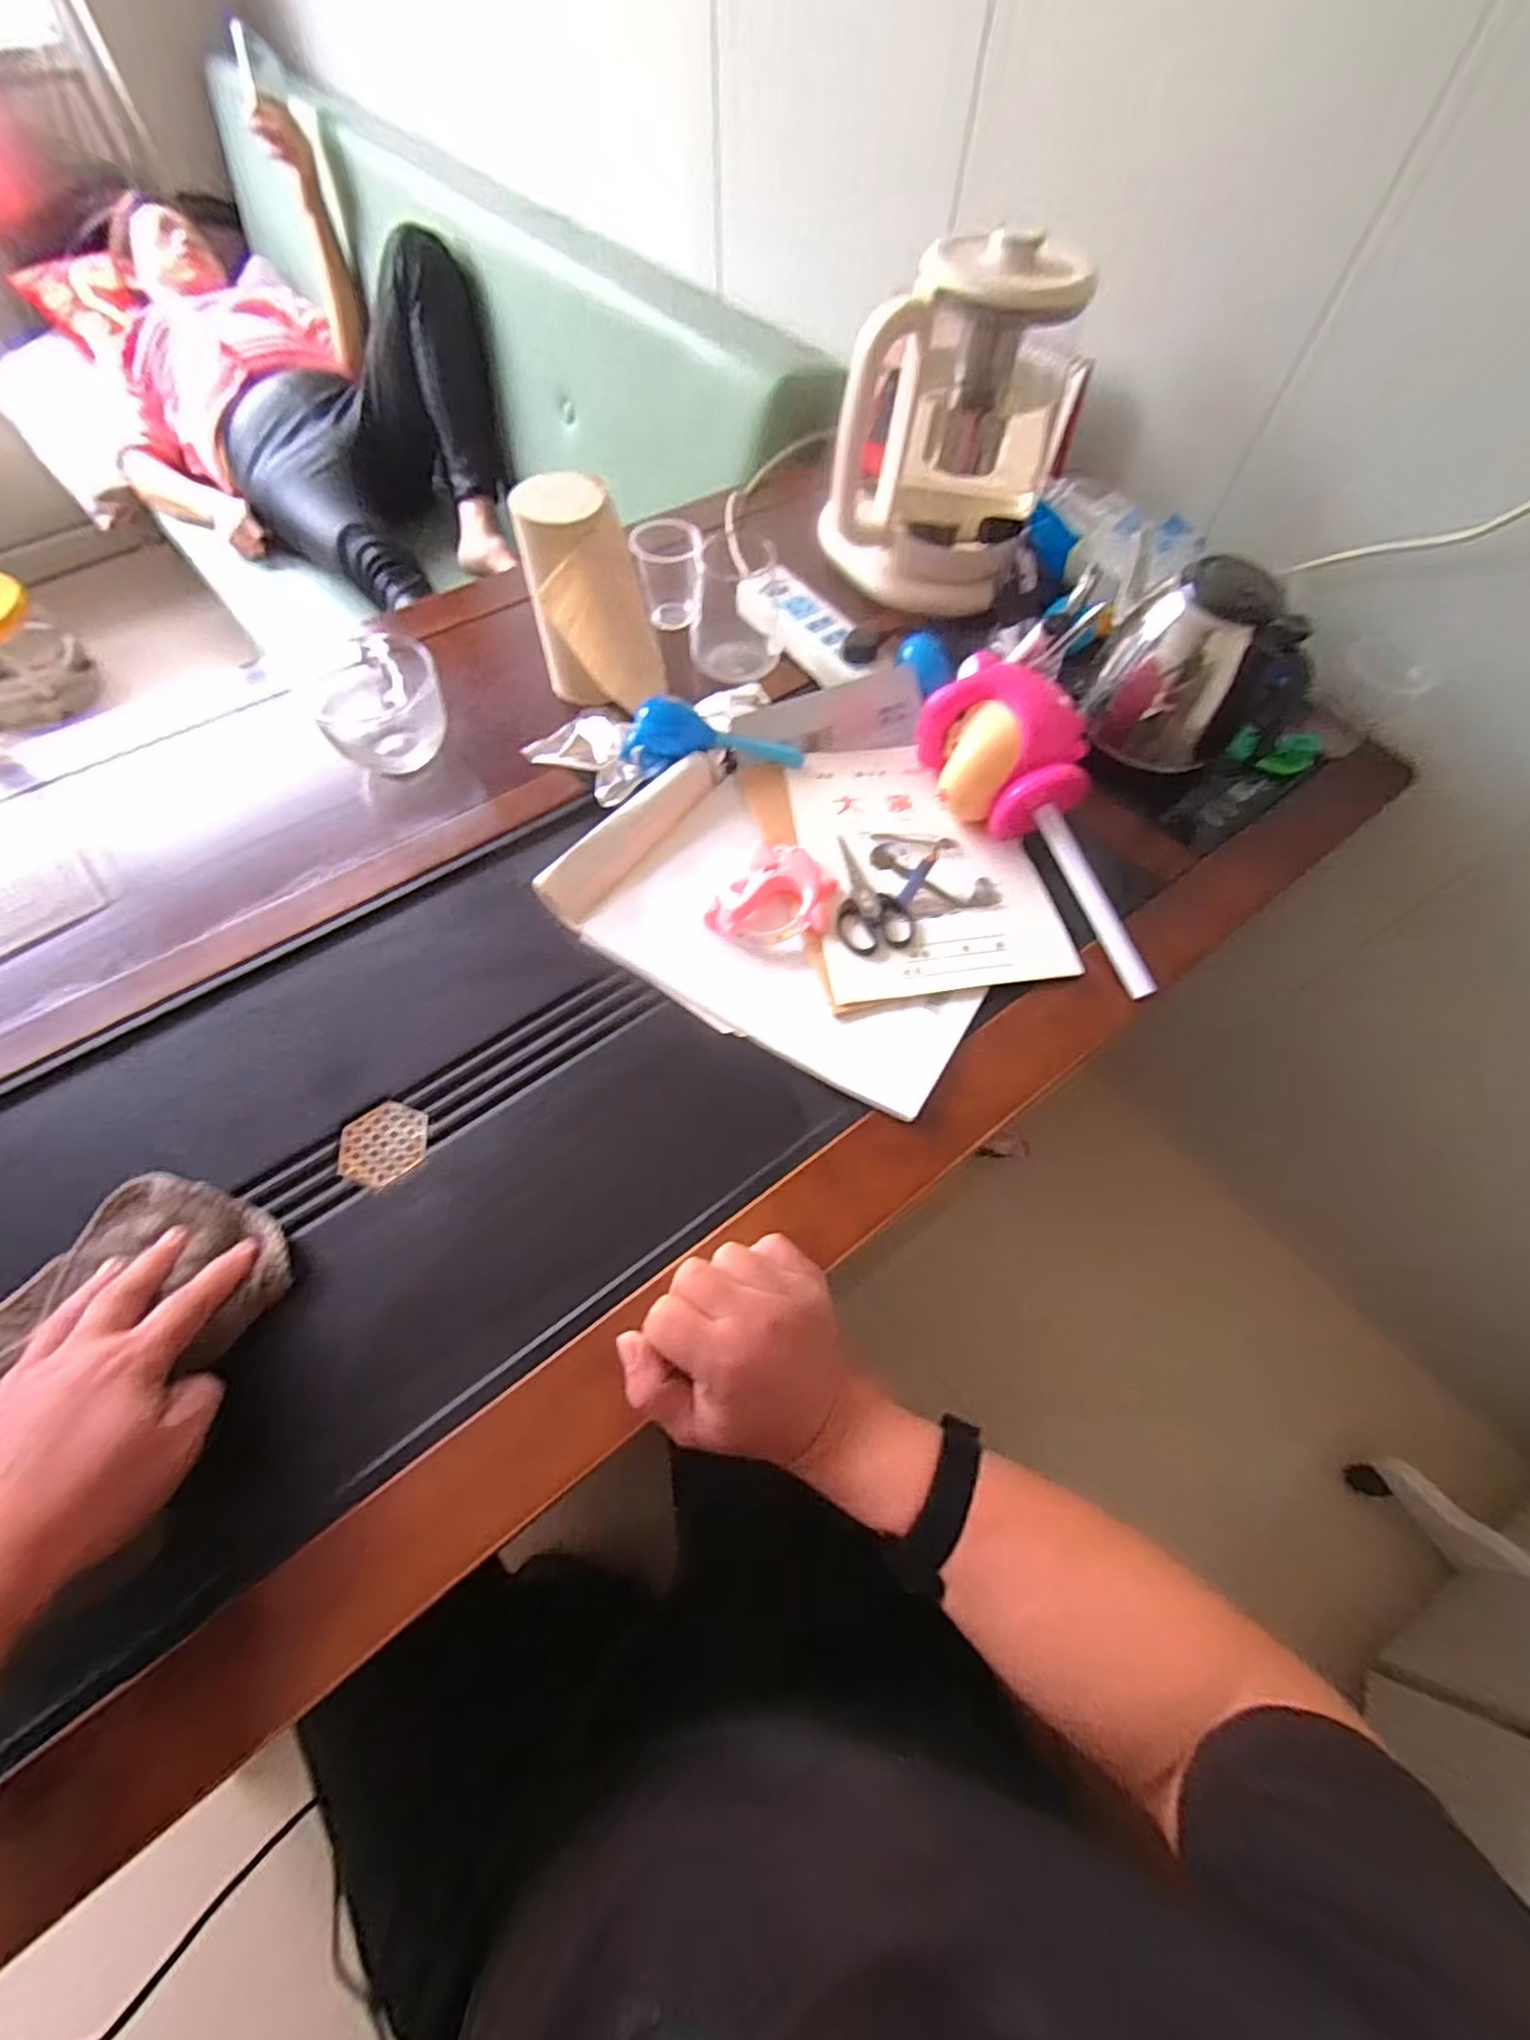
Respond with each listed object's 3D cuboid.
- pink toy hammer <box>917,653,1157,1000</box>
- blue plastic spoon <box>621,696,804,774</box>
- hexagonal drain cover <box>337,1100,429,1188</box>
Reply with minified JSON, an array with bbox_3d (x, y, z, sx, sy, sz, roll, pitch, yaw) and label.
[{"bbox_3d":[0.223,-0.155,0.558,0.107,0.089,0.295,-26,84,-15],"label":"pink toy hammer"},{"bbox_3d":[-0.045,-0.244,0.602,0.150,0.033,0.057,-5,63,-5],"label":"blue plastic spoon"},{"bbox_3d":[-0.254,0.082,0.467,0.057,0.006,0.050,-39,70,-20],"label":"hexagonal drain cover"}]

